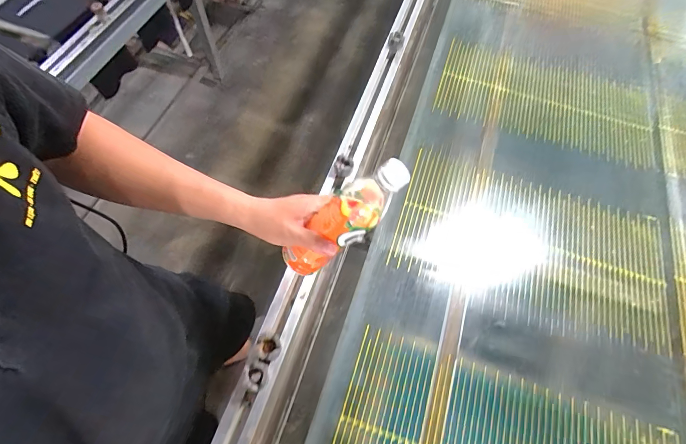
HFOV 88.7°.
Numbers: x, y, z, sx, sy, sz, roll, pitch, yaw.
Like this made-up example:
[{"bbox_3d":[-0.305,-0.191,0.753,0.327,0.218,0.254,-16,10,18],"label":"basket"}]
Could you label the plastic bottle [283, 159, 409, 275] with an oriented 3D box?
[{"bbox_3d":[0.001,0.001,0.440,0.210,0.061,0.059,-43,65,28],"label":"plastic bottle"}]

